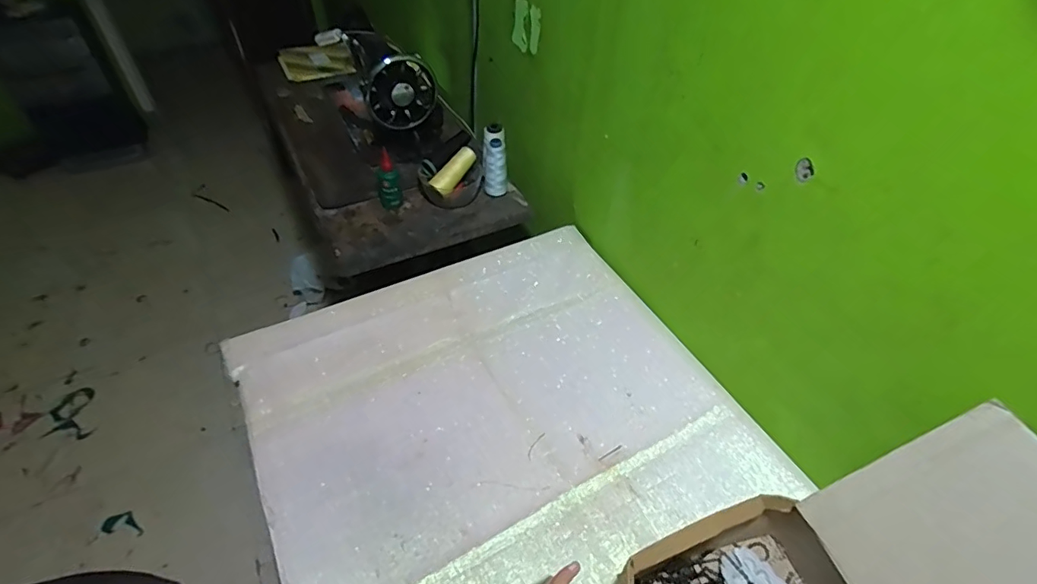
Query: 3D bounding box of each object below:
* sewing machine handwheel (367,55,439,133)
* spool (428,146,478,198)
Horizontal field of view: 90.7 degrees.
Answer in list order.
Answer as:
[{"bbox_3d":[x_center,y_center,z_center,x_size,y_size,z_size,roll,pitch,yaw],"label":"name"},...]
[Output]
[{"bbox_3d":[-0.216,-0.371,0.959,0.131,0.137,0.034,-14,49,-16],"label":"sewing machine handwheel"},{"bbox_3d":[-0.124,-0.232,0.984,0.035,0.033,0.106,35,80,27],"label":"spool"}]

